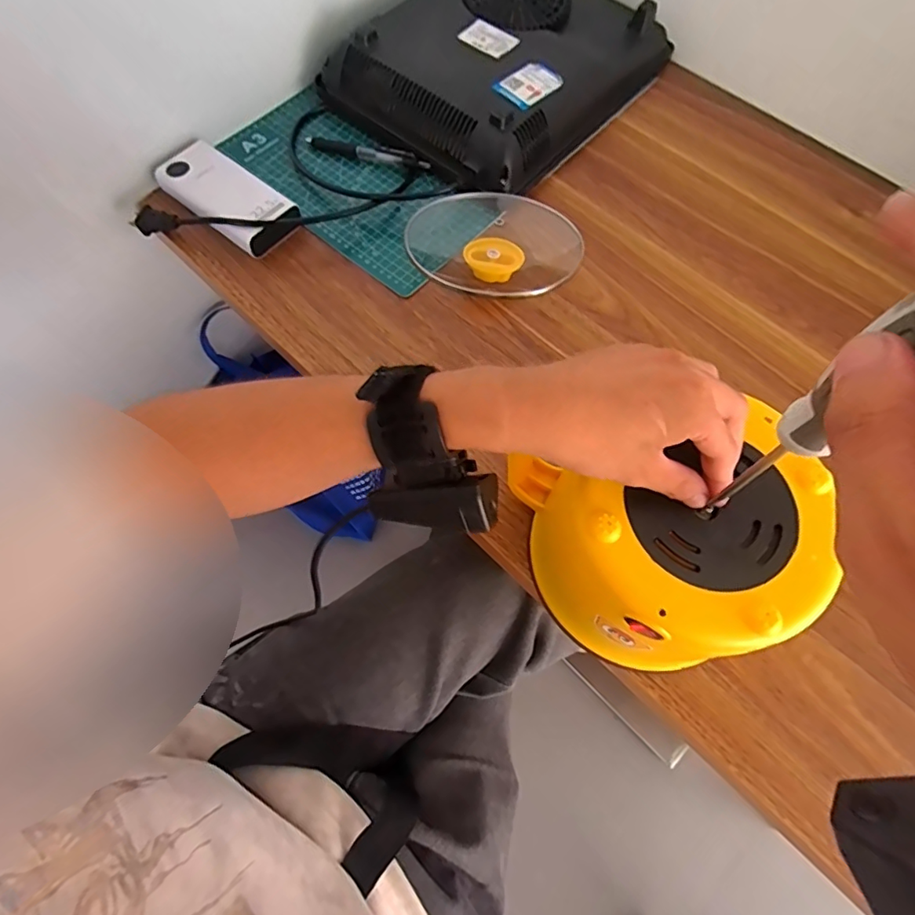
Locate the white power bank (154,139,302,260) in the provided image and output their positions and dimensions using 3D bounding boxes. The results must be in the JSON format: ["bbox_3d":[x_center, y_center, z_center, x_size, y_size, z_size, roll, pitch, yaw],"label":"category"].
[{"bbox_3d":[-0.234,-0.263,0.527,0.151,0.033,0.070,38,71,14],"label":"white power bank"}]

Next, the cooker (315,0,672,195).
[{"bbox_3d":[0.050,-0.469,0.604,0.285,0.073,0.349,38,71,14],"label":"cooker"}]

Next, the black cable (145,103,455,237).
[{"bbox_3d":[-0.174,-0.305,0.543,0.300,0.031,0.183,-13,68,-7],"label":"black cable"}]

